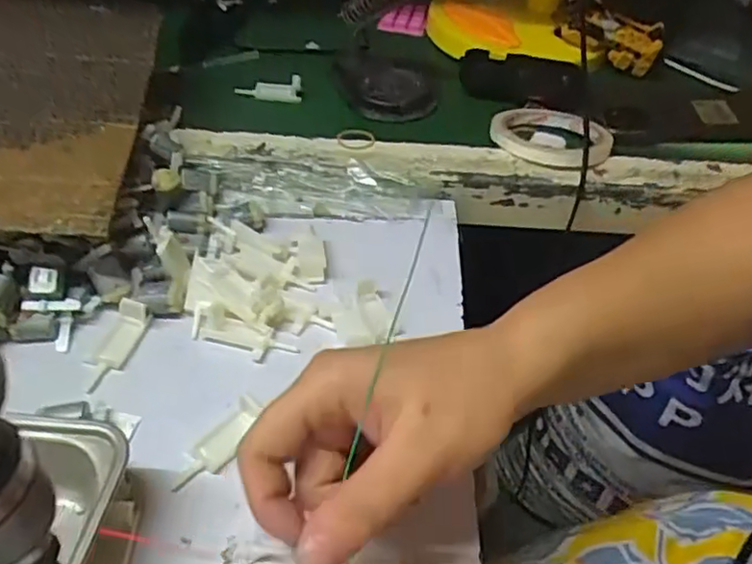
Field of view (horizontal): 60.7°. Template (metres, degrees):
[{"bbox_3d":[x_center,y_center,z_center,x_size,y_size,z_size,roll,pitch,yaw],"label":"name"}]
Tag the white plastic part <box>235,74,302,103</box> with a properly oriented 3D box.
[{"bbox_3d":[-0.097,-0.177,0.589,0.066,0.021,0.015,3,44,19],"label":"white plastic part"}]

